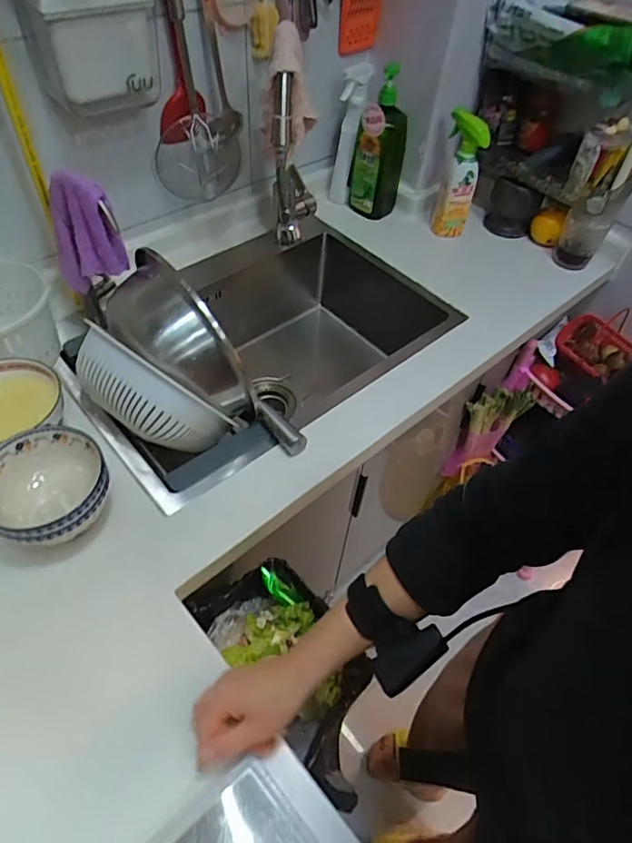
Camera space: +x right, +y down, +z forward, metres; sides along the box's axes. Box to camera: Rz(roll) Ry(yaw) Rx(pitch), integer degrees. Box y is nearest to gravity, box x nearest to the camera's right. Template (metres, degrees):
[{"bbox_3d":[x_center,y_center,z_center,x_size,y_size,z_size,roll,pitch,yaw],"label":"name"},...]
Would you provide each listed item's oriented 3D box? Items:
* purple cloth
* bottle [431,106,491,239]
[{"bbox_3d":[-0.339,-0.271,0.749,0.122,0.175,0.067,37,58,23],"label":"purple cloth"},{"bbox_3d":[0.302,-0.516,1.089,0.081,0.244,0.068,12,51,5],"label":"bottle"}]

